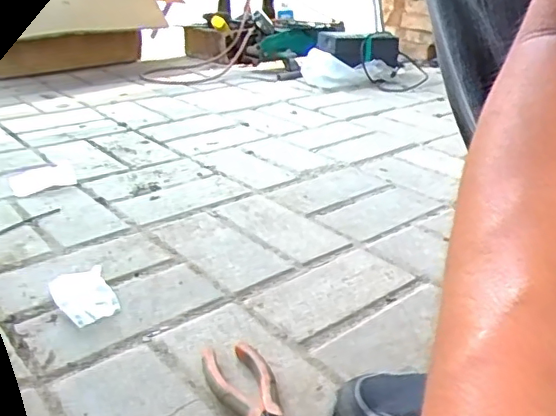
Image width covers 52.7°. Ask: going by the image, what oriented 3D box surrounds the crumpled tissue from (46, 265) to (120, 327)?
[{"bbox_3d":[-0.198,0.089,0.572,0.053,0.017,0.076,-15,30,-31],"label":"crumpled tissue"}]

